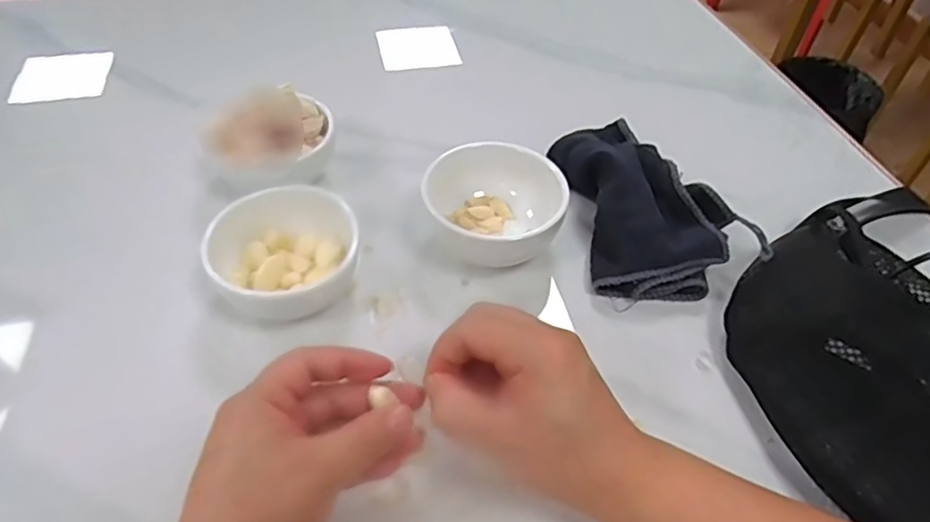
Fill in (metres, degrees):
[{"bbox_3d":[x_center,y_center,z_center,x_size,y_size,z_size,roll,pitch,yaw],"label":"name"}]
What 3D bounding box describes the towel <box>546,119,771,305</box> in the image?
[{"bbox_3d":[0.129,-0.045,0.446,0.103,0.058,0.154,-7,49,-8],"label":"towel"}]

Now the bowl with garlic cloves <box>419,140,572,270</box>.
[{"bbox_3d":[0.021,-0.040,0.435,0.085,0.049,0.086,-15,51,-15],"label":"bowl with garlic cloves"}]

